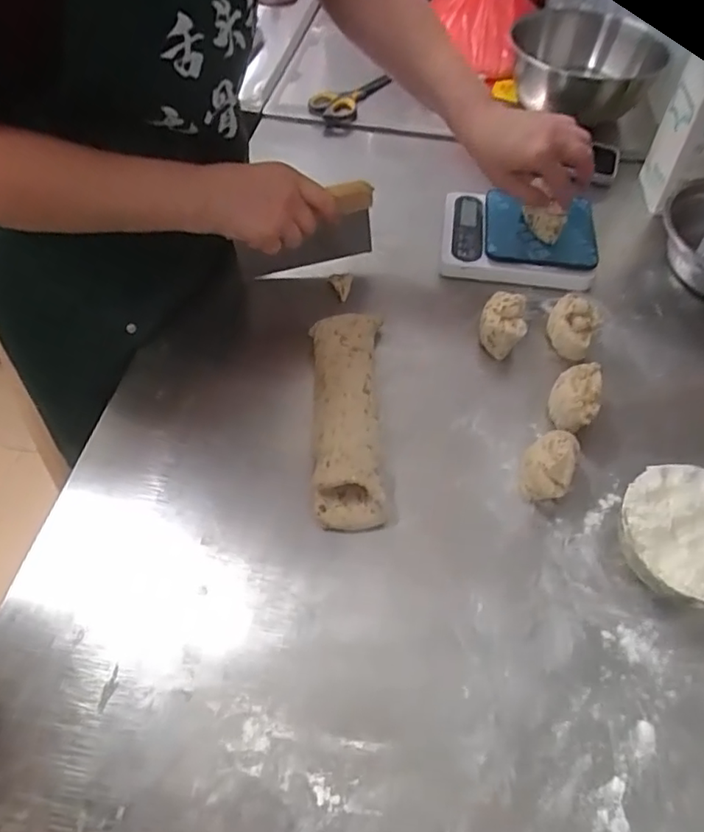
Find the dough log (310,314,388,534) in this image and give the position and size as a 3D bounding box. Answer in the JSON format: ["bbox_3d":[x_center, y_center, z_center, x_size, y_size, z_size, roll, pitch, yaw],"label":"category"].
[{"bbox_3d":[-0.004,-0.005,0.544,0.065,0.046,0.223,0,55,-1],"label":"dough log"}]

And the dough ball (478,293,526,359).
[{"bbox_3d":[0.154,-0.095,0.604,0.042,0.058,0.047,11,55,7],"label":"dough ball"}]

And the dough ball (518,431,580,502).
[{"bbox_3d":[0.169,0.039,0.509,0.040,0.052,0.064,21,57,13],"label":"dough ball"}]

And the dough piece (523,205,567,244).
[{"bbox_3d":[0.217,-0.220,0.676,0.047,0.037,0.020,24,58,15],"label":"dough piece"}]

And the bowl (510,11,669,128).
[{"bbox_3d":[0.324,-0.502,0.857,0.196,0.090,0.198,0,55,-1],"label":"bowl"}]

